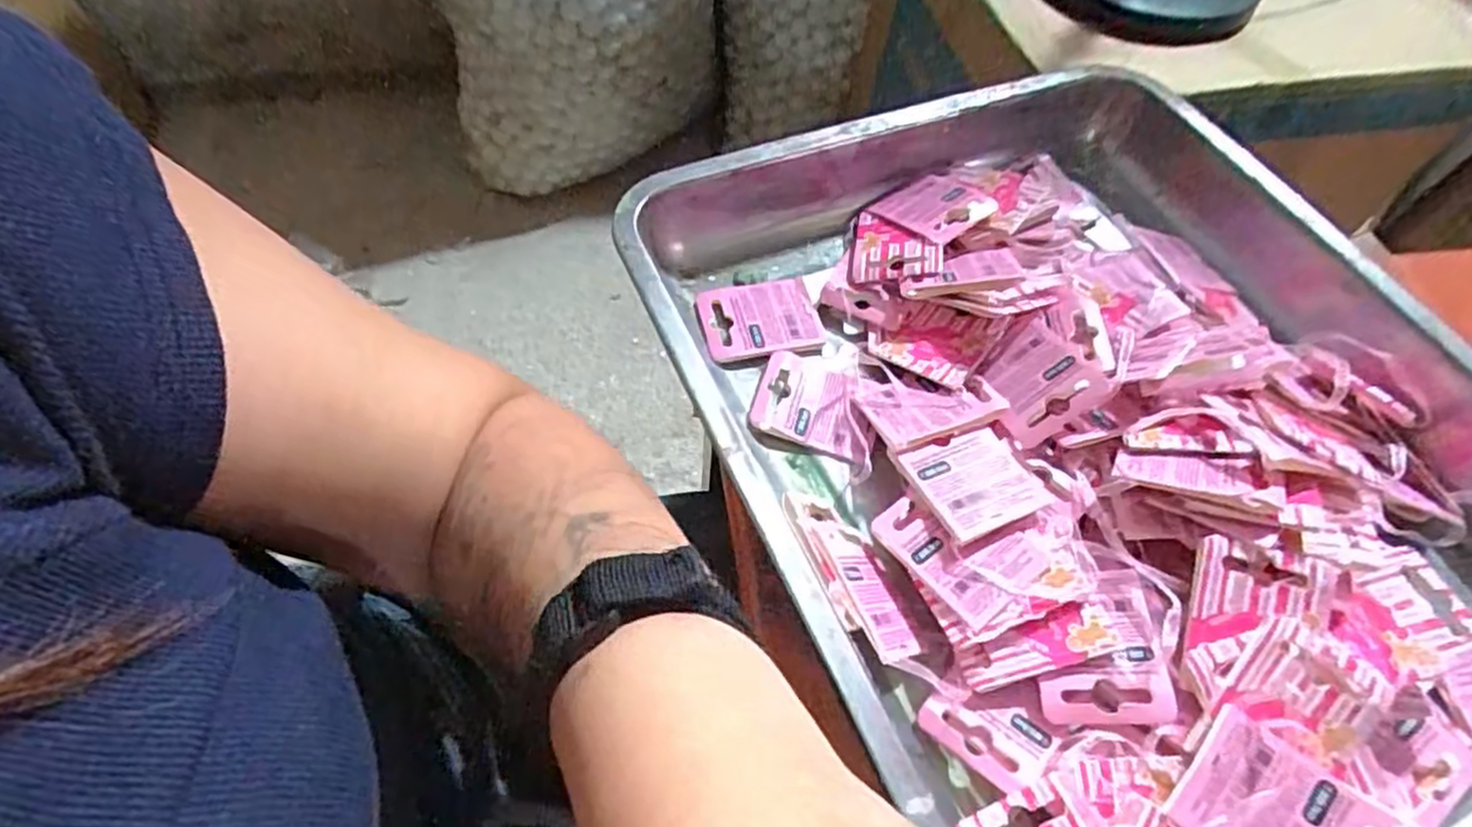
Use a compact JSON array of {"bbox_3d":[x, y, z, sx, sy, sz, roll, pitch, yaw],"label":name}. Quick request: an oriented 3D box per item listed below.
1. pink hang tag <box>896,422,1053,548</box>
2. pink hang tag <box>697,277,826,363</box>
[{"bbox_3d":[0.102,0.027,0.310,0.049,0.007,0.048,-18,61,-15],"label":"pink hang tag"},{"bbox_3d":[0.012,-0.048,0.373,0.060,0.004,0.045,-6,58,-8],"label":"pink hang tag"}]

